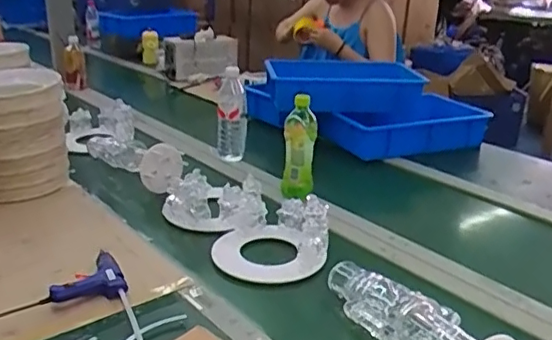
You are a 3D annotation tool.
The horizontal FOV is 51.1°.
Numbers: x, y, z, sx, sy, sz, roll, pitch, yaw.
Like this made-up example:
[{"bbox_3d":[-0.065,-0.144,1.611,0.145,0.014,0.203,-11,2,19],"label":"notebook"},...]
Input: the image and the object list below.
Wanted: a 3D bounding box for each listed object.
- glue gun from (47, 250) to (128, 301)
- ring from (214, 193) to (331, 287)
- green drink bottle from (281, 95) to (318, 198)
[{"bbox_3d":[-0.285,0.166,0.873,0.107,0.030,0.080,-6,23,-21],"label":"glue gun"},{"bbox_3d":[-0.010,0.110,0.982,0.193,0.101,0.154,3,22,0],"label":"ring"},{"bbox_3d":[0.049,-0.038,1.199,0.068,0.211,0.065,4,22,4],"label":"green drink bottle"}]

